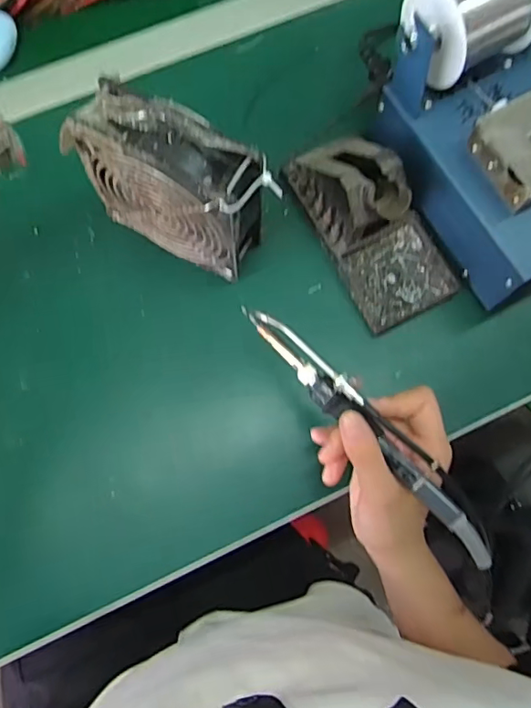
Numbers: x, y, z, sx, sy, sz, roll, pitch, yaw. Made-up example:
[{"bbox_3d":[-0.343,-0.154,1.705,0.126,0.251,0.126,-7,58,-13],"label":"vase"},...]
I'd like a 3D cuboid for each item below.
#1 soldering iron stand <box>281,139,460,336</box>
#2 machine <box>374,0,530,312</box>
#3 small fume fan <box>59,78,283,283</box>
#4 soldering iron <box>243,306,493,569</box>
[{"bbox_3d":[0.083,-0.106,0.415,0.077,0.066,0.154,-28,77,-8],"label":"soldering iron stand"},{"bbox_3d":[0.170,-0.159,0.396,0.115,0.121,0.206,-31,78,-9],"label":"machine"},{"bbox_3d":[-0.061,-0.115,0.392,0.125,0.122,0.050,25,76,6],"label":"small fume fan"},{"bbox_3d":[0.063,0.046,0.342,0.018,0.026,0.208,-42,80,-11],"label":"soldering iron"}]

